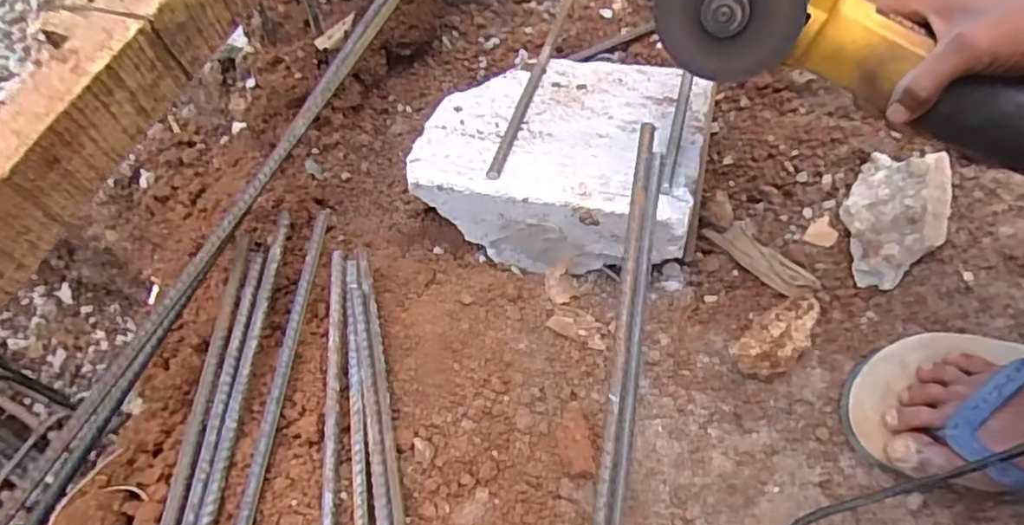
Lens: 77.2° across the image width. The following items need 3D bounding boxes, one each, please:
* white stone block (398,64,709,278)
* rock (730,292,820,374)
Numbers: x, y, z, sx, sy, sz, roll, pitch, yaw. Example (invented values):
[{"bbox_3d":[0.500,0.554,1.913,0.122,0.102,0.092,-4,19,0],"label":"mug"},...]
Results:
[{"bbox_3d":[0.044,-0.103,0.590,0.239,0.097,0.206,14,61,7],"label":"white stone block"},{"bbox_3d":[0.225,0.059,0.533,0.095,0.033,0.041,-36,67,-19],"label":"rock"}]

